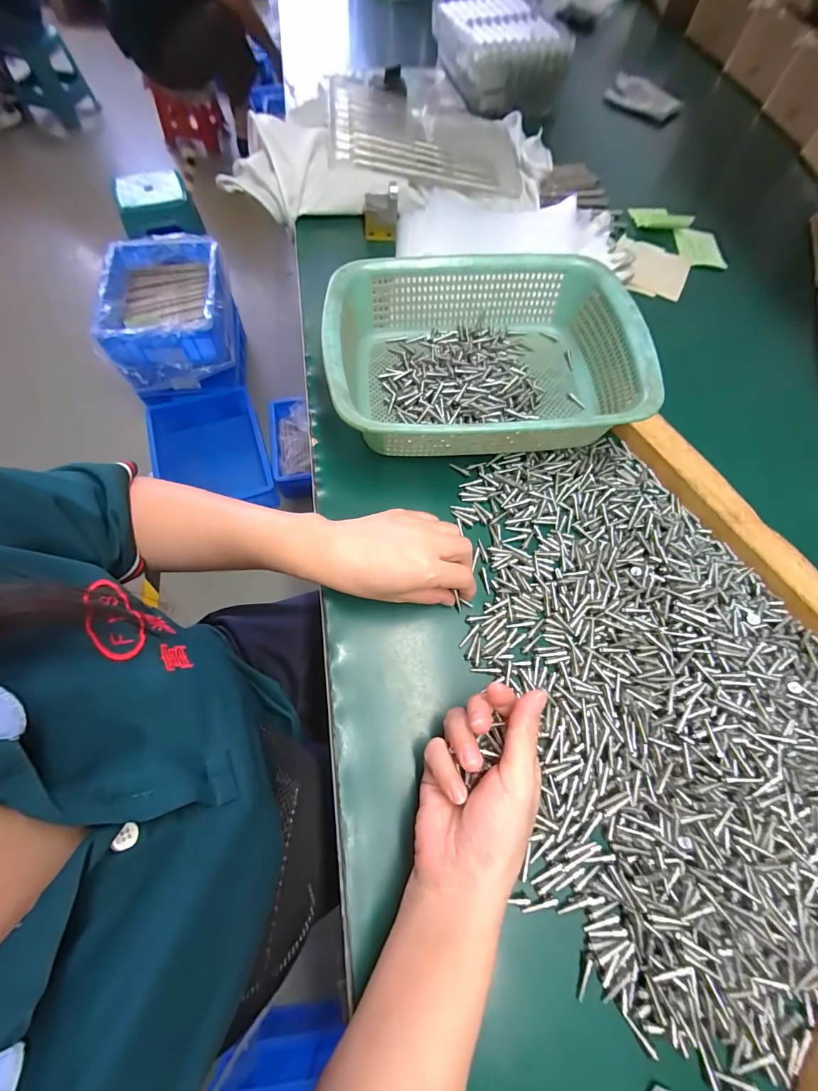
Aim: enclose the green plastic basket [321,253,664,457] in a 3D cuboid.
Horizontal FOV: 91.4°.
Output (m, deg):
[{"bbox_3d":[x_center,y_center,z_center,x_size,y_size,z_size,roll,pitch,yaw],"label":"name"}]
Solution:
[{"bbox_3d":[0.073,-0.186,0.412,0.296,0.086,0.221,-5,66,-3],"label":"green plastic basket"}]

